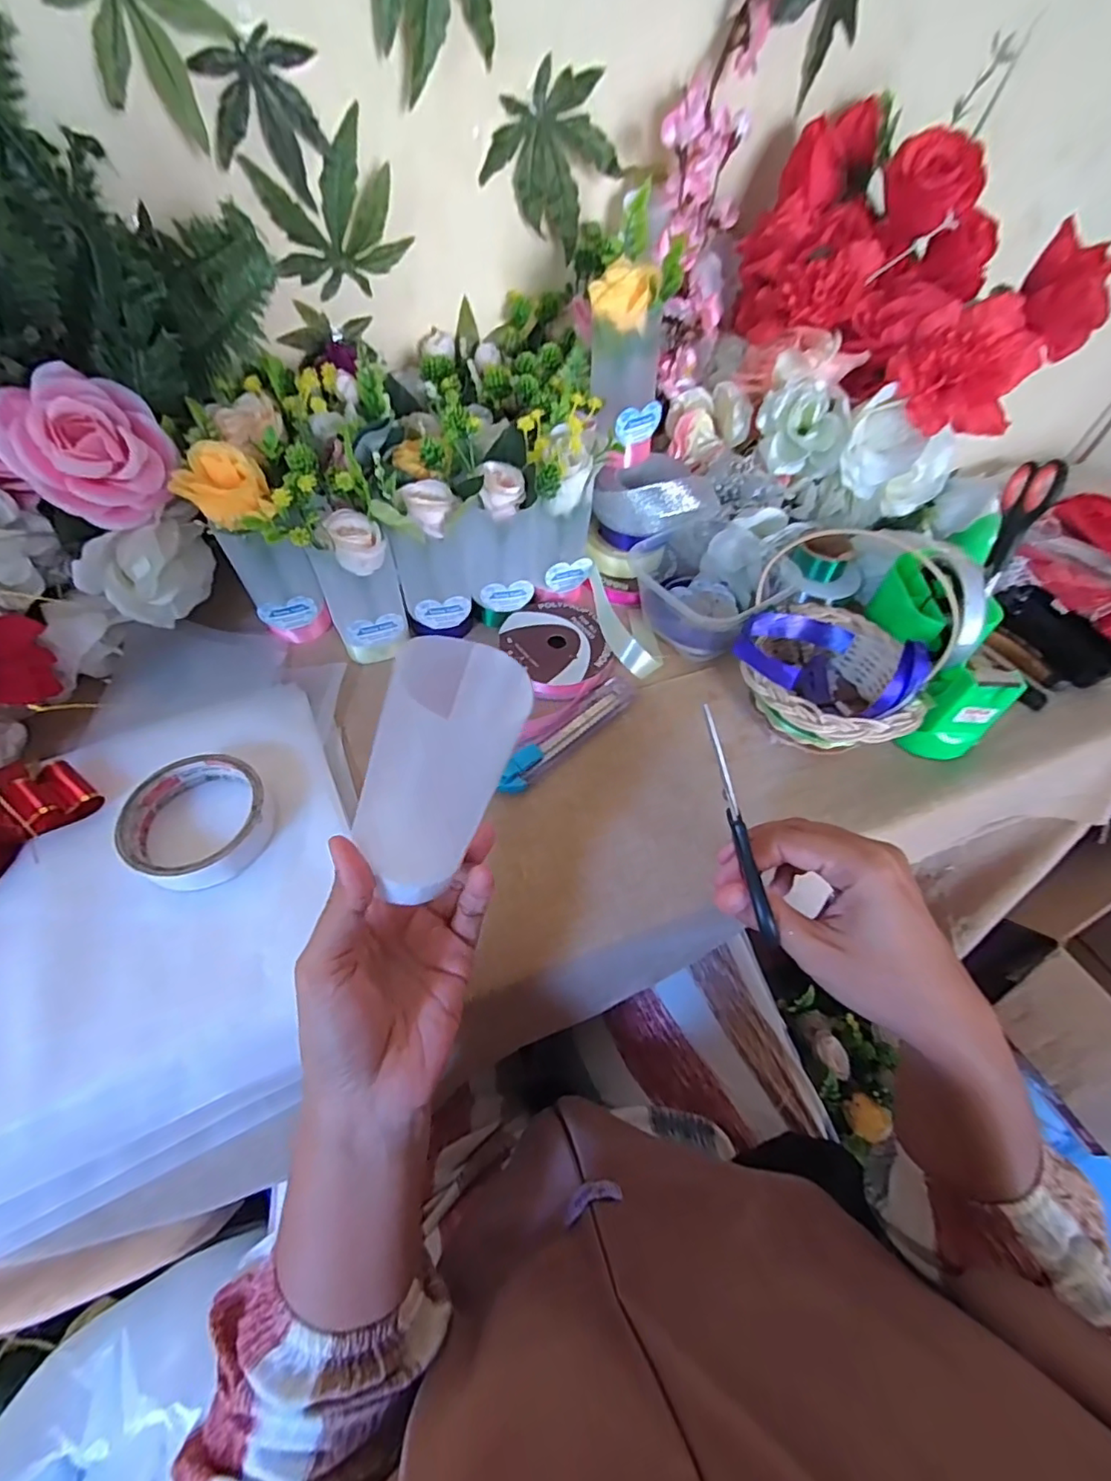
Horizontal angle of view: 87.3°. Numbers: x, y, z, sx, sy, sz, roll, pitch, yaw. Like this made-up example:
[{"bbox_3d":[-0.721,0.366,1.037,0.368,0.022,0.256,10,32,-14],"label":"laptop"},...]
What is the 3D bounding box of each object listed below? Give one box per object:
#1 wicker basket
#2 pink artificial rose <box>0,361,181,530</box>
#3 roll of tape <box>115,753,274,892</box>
[{"bbox_3d":[0.218,-0.064,0.438,0.129,0.101,0.158,37,61,20],"label":"wicker basket"},{"bbox_3d":[-0.312,-0.195,0.392,0.088,0.092,0.052,-38,39,-17],"label":"pink artificial rose"},{"bbox_3d":[-0.230,0.050,0.377,0.086,0.023,0.089,2,55,-2],"label":"roll of tape"}]

